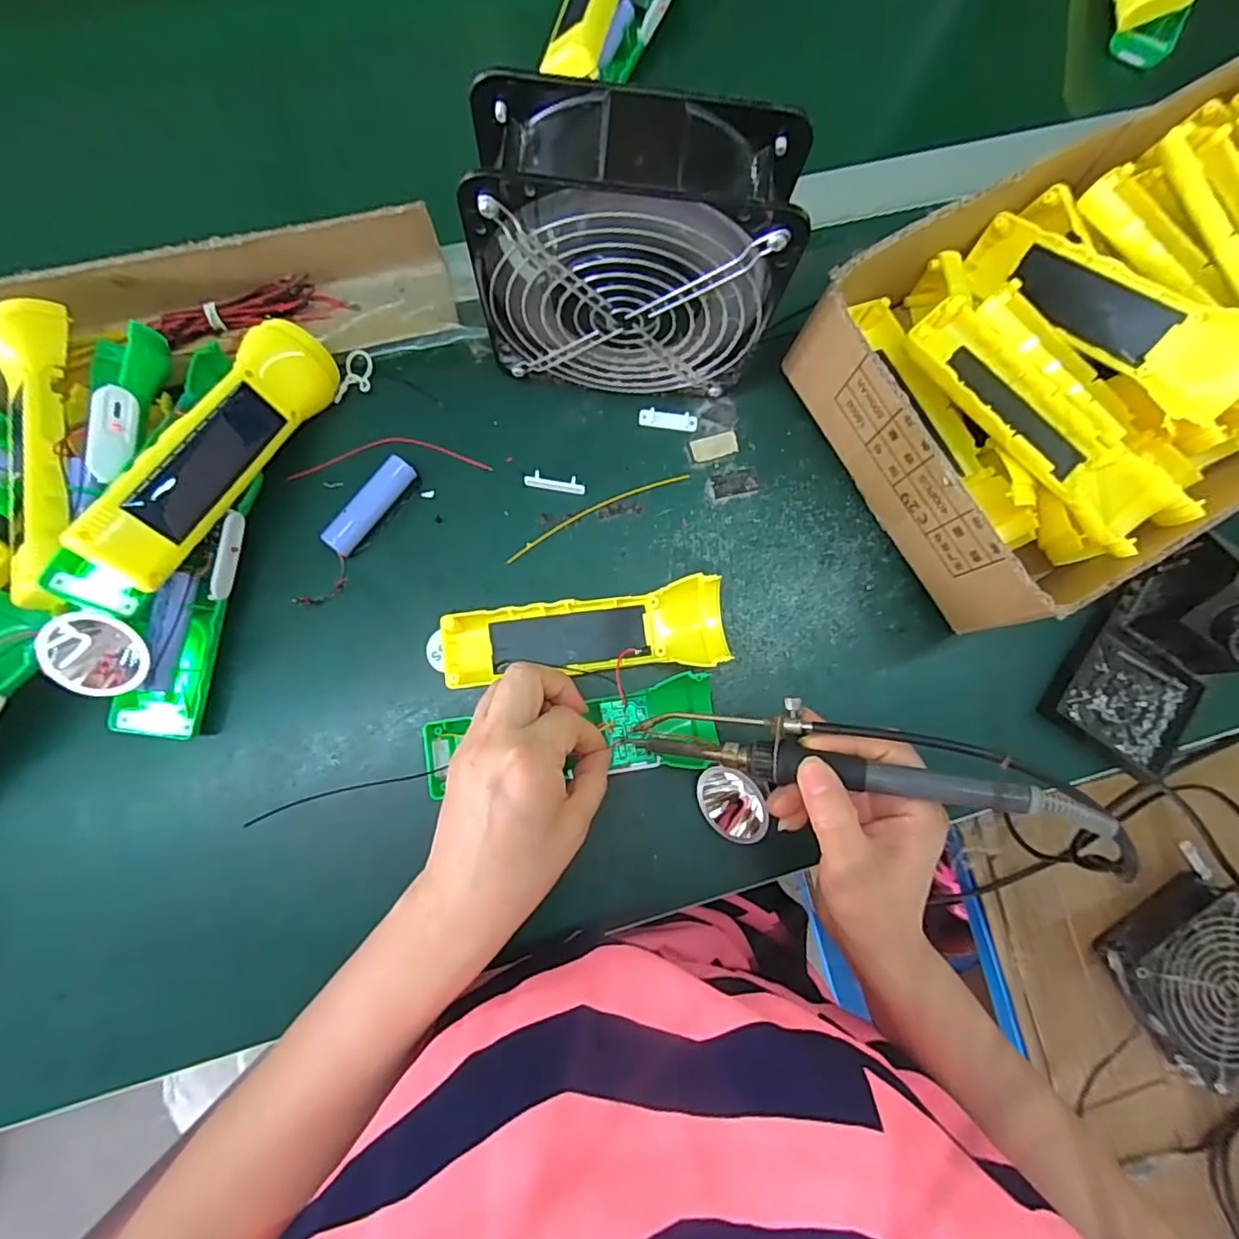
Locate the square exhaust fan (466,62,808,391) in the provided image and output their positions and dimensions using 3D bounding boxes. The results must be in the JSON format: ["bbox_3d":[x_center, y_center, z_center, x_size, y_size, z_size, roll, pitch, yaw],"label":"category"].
[{"bbox_3d":[0.005,-0.185,0.318,0.148,0.153,0.064,6,81,-3],"label":"square exhaust fan"}]

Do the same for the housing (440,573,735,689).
[{"bbox_3d":[-0.019,0.011,0.355,0.162,0.026,0.047,-8,82,-5],"label":"housing"}]

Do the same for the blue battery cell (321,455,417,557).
[{"bbox_3d":[-0.148,-0.068,0.361,0.016,0.016,0.066,39,81,2],"label":"blue battery cell"}]

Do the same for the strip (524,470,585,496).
[{"bbox_3d":[-0.040,-0.085,0.375,0.037,0.006,0.010,8,81,-3],"label":"strip"}]

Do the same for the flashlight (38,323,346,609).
[{"bbox_3d":[-0.217,-0.084,0.316,0.047,0.046,0.181,27,69,0],"label":"flashlight"}]

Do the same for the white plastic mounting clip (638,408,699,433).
[{"bbox_3d":[0.031,-0.128,0.385,0.037,0.004,0.011,7,81,-3],"label":"white plastic mounting clip"}]

